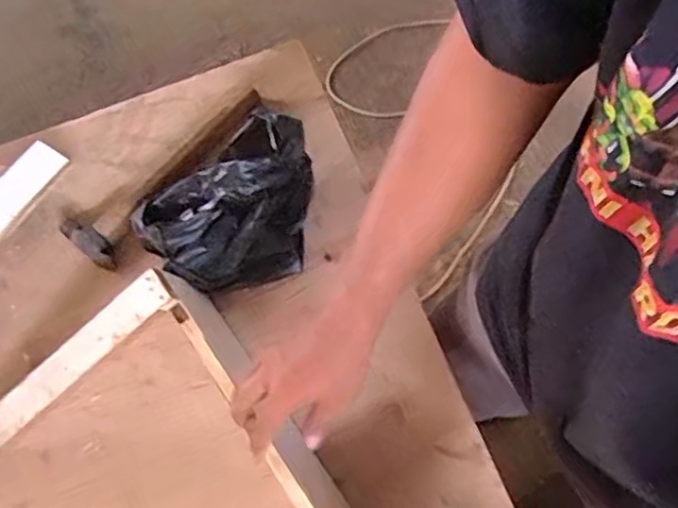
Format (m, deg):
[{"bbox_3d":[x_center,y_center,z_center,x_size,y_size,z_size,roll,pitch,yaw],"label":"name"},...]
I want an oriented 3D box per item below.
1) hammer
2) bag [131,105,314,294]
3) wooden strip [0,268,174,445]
[{"bbox_3d":[-0.216,-0.113,0.854,0.087,0.026,0.307,37,73,21],"label":"hammer"},{"bbox_3d":[-0.128,-0.056,0.781,0.213,0.096,0.171,-19,63,-4],"label":"bag"},{"bbox_3d":[-0.301,0.127,0.707,0.300,0.014,0.043,-40,68,4],"label":"wooden strip"}]

